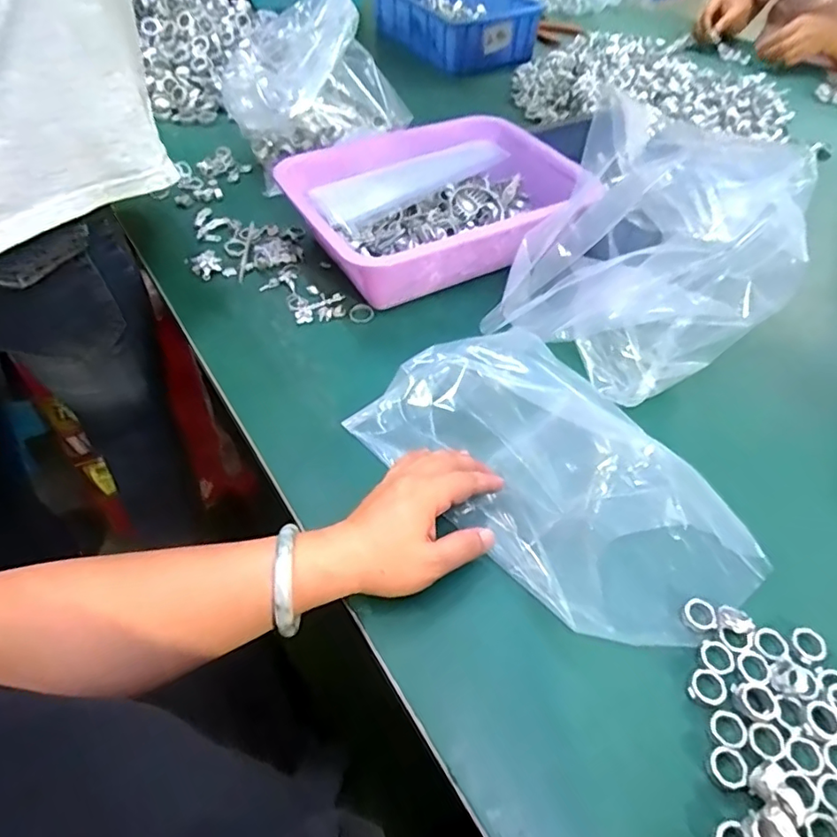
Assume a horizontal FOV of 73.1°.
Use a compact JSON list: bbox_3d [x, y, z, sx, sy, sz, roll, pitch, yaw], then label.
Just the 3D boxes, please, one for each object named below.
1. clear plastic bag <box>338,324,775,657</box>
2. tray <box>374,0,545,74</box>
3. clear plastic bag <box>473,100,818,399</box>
[{"bbox_3d":[0.107,0.032,0.424,0.183,0.075,0.283,-33,56,-22],"label":"clear plastic bag"},{"bbox_3d":[0.062,-0.768,1.089,0.237,0.091,0.325,-21,55,-19],"label":"tray"},{"bbox_3d":[0.190,-0.134,0.487,0.219,0.169,0.154,37,59,26],"label":"clear plastic bag"}]

